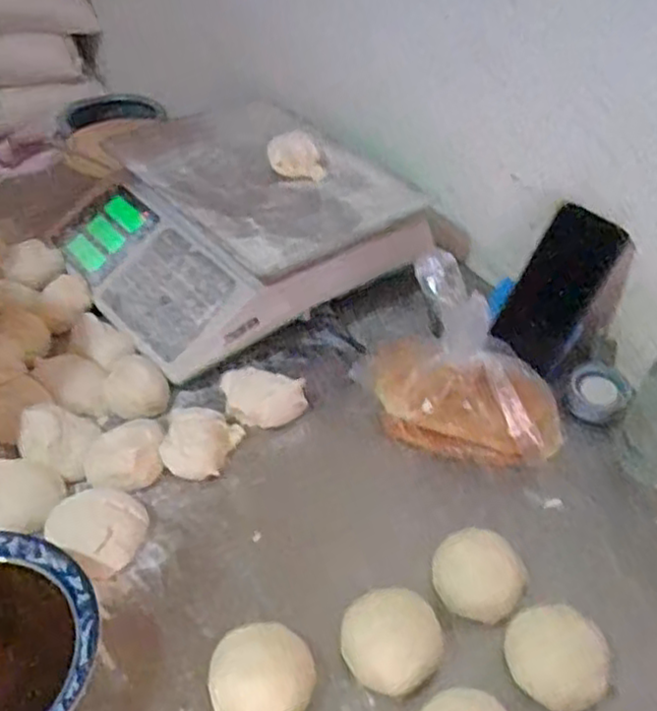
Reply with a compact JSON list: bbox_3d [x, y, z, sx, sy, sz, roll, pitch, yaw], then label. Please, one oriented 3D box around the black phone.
[{"bbox_3d":[0.226,-0.066,0.708,0.076,0.156,0.014,38,26,25],"label":"black phone"}]

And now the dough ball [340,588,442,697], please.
[{"bbox_3d":[0.042,0.198,0.486,0.063,0.056,0.051,2,41,-1],"label":"dough ball"}]

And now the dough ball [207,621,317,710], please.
[{"bbox_3d":[-0.043,0.213,0.469,0.068,0.039,0.061,-15,44,-18],"label":"dough ball"}]

